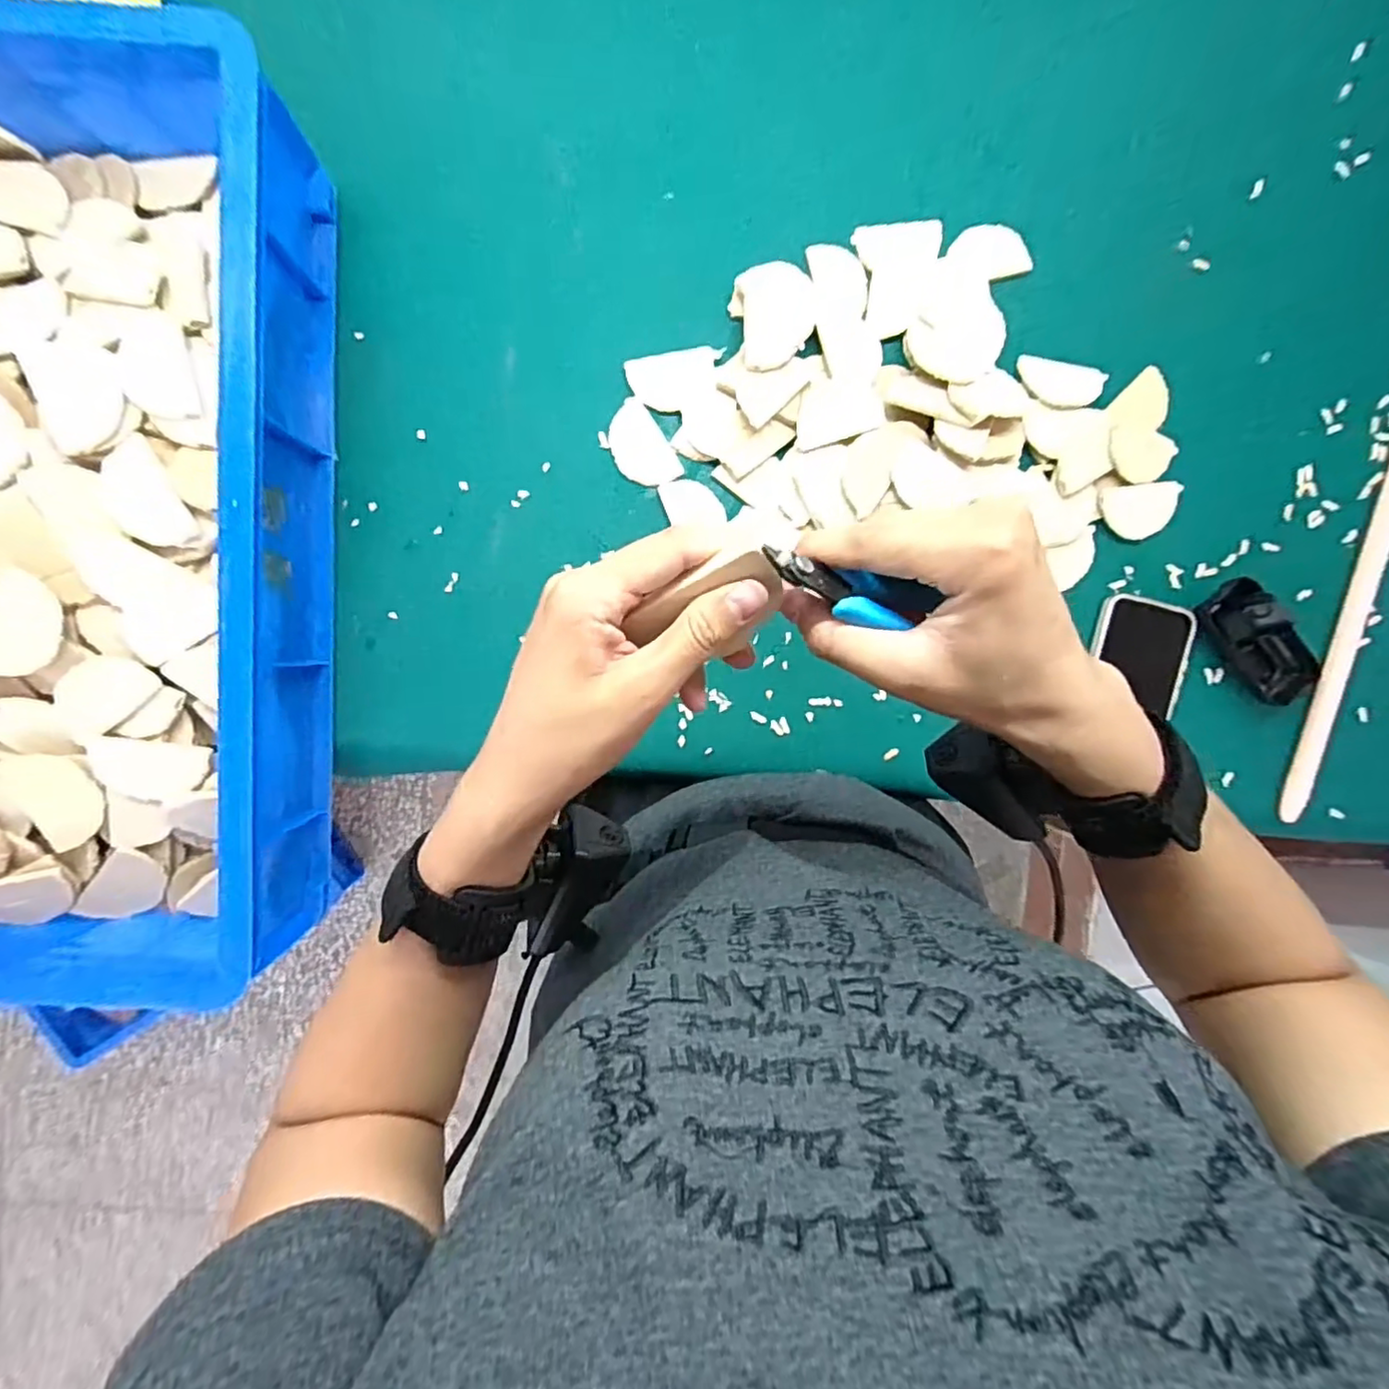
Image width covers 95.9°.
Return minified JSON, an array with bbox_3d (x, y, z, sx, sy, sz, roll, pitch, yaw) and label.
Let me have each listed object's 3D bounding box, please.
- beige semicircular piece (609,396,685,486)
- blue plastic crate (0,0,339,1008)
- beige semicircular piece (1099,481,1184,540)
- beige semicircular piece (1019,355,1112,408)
[{"bbox_3d":[-0.044,-0.200,0.506,0.043,0.004,0.070,-32,94,0],"label":"beige semicircular piece"},{"bbox_3d":[-0.486,-0.106,0.438,0.413,0.122,0.614,3,93,-2],"label":"blue plastic crate"},{"bbox_3d":[0.371,-0.152,0.522,0.069,0.010,0.043,-9,94,-2],"label":"beige semicircular piece"},{"bbox_3d":[0.295,-0.250,0.507,0.067,0.008,0.036,15,93,-3],"label":"beige semicircular piece"}]

